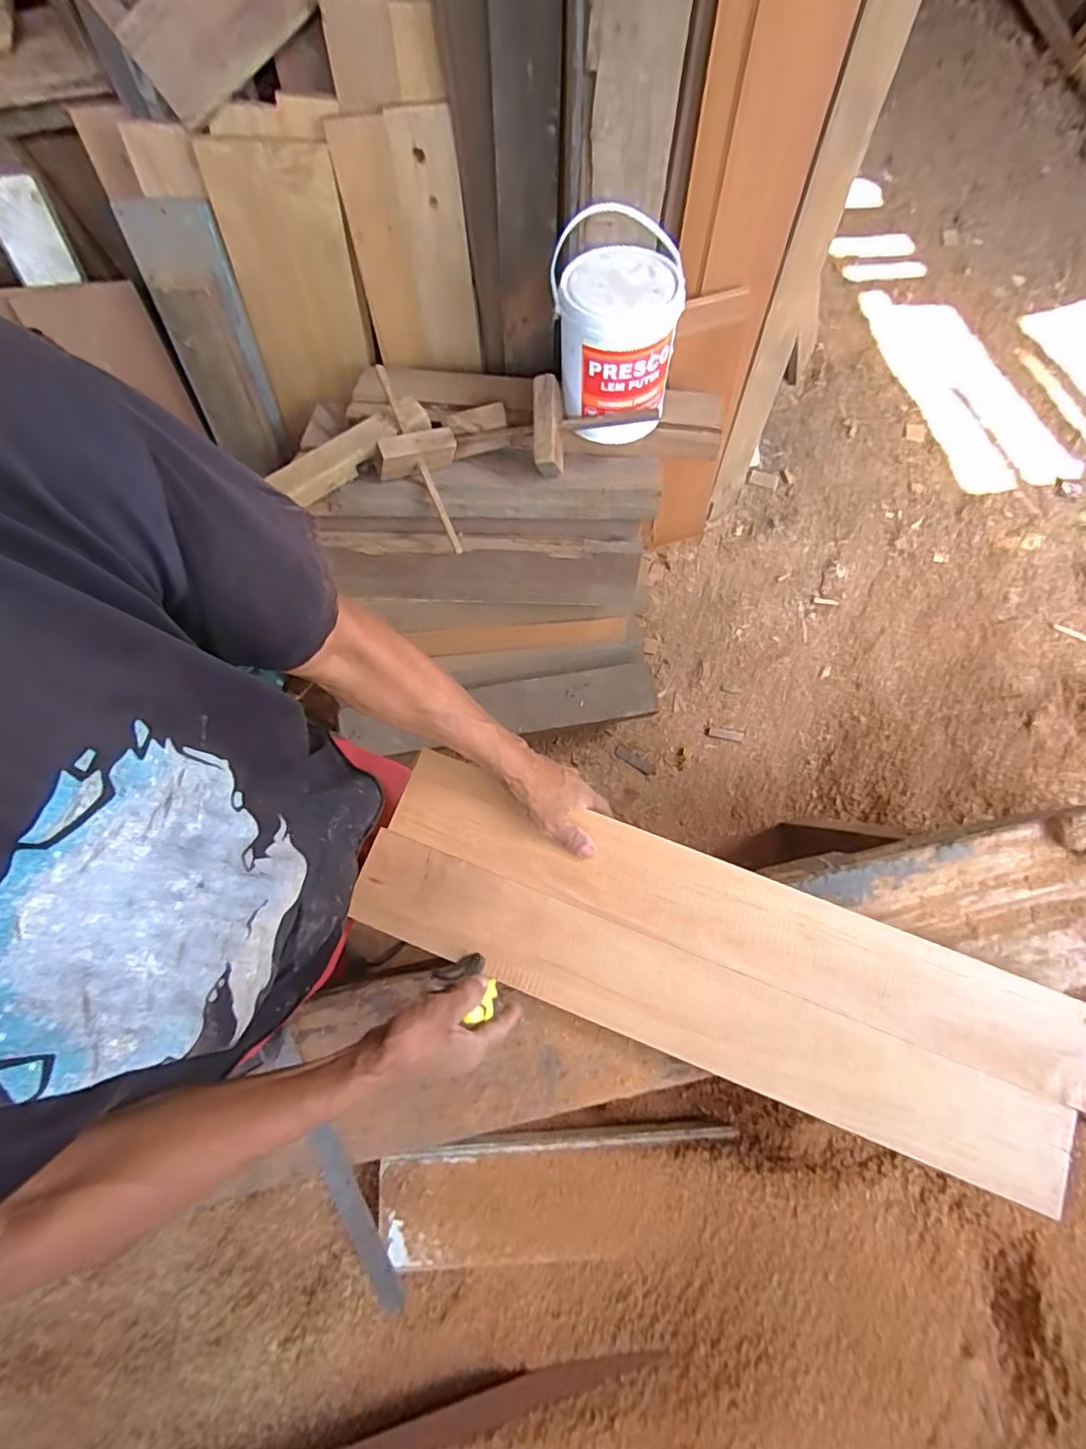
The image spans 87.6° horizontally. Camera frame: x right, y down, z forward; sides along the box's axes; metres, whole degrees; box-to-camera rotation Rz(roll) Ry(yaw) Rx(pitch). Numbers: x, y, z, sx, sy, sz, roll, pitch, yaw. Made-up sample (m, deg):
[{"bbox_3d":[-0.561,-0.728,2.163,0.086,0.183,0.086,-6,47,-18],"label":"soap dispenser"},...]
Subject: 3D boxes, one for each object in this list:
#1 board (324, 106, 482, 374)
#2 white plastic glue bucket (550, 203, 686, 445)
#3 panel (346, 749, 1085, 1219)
[{"bbox_3d":[-0.227,-0.817,0.993,0.193,0.356,0.026,-3,59,0],"label":"board"},{"bbox_3d":[0.106,-0.589,0.870,0.196,0.199,0.189,0,75,0],"label":"white plastic glue bucket"},{"bbox_3d":[0.177,0.253,0.607,0.755,0.018,0.205,20,76,6],"label":"panel"}]

